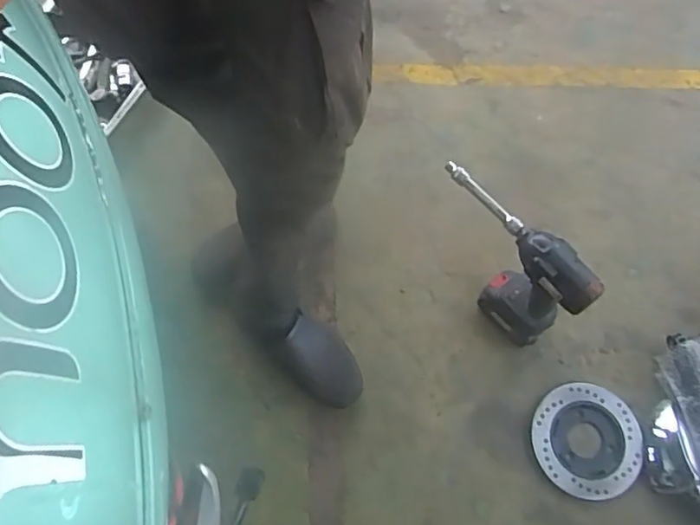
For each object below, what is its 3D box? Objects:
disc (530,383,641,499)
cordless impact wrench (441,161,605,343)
[{"bbox_3d":[0.375,0.281,0.951,0.168,0.021,0.166,1,68,-2],"label":"disc"},{"bbox_3d":[0.237,-0.008,0.929,0.072,0.247,0.265,-29,72,-12],"label":"cordless impact wrench"}]

